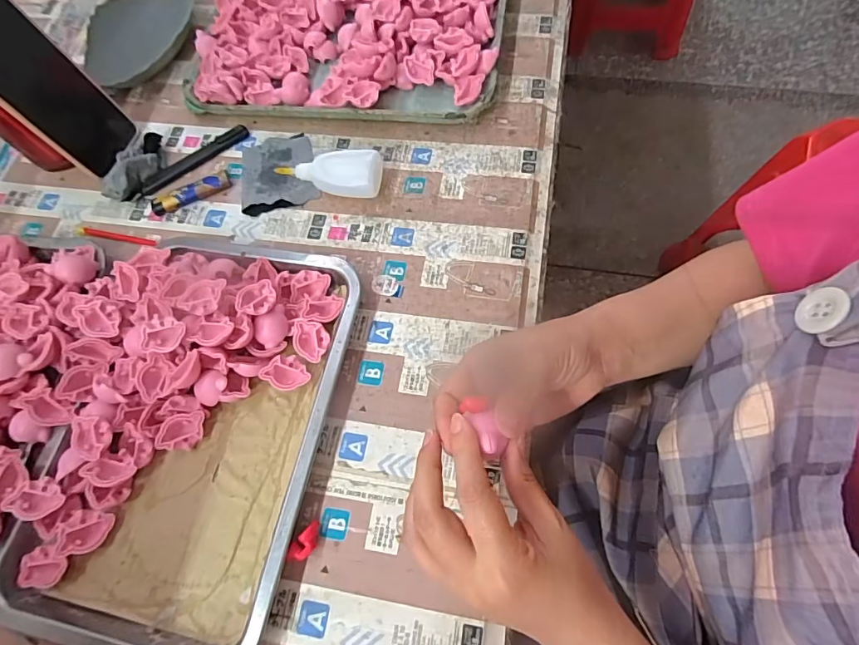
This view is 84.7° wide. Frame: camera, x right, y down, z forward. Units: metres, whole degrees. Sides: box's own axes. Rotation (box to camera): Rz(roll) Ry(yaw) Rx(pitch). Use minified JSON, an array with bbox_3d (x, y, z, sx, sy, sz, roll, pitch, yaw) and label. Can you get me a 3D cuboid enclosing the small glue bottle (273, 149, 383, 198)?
[{"bbox_3d":[-0.097,-0.142,0.456,0.102,0.030,0.041,1,67,4],"label":"small glue bottle"}]

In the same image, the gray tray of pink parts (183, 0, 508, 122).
[{"bbox_3d":[-0.092,-0.333,0.517,0.340,0.045,0.242,6,67,7],"label":"gray tray of pink parts"}]

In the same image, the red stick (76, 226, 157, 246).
[{"bbox_3d":[-0.311,-0.085,0.467,0.088,0.007,0.010,9,67,8],"label":"red stick"}]

